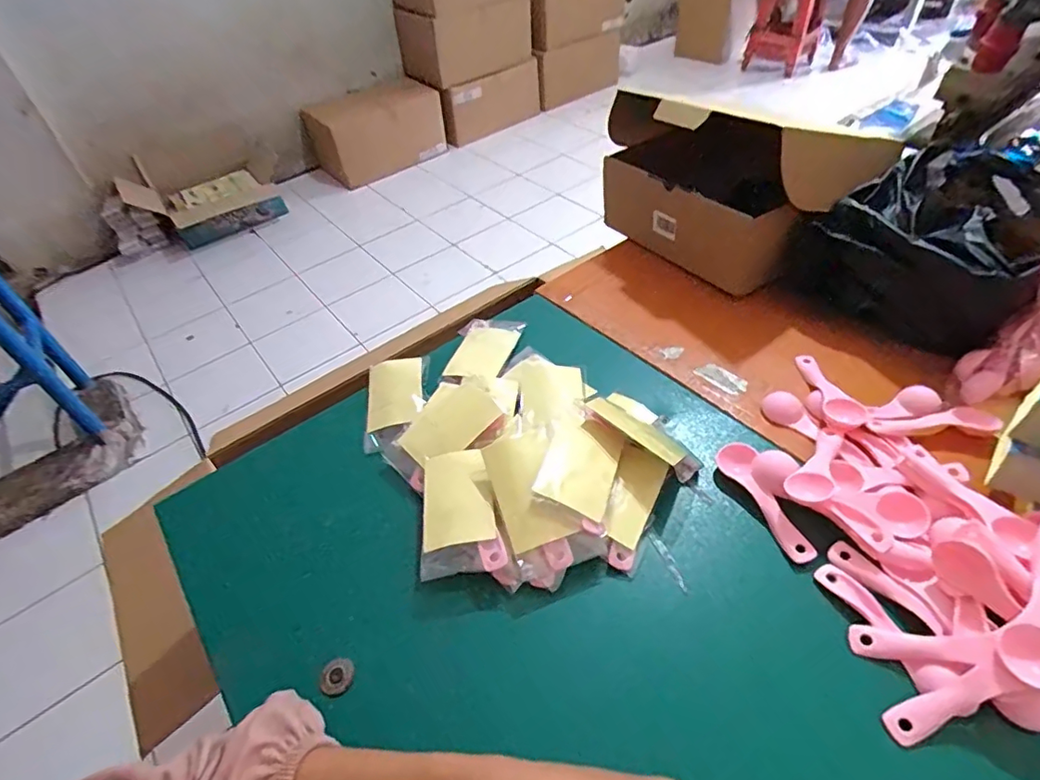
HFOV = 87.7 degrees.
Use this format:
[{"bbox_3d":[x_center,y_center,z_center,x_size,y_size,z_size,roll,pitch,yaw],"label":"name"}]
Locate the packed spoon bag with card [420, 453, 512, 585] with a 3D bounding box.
[{"bbox_3d":[-0.050,0.098,0.454,0.064,0.015,0.110,-7,44,-2],"label":"packed spoon bag with card"}]

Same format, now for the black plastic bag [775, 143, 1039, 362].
[{"bbox_3d":[0.463,-0.170,0.593,0.241,0.118,0.205,-32,52,-22],"label":"black plastic bag"}]

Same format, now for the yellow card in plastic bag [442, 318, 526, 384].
[{"bbox_3d":[-0.044,-0.047,0.618,0.071,0.012,0.123,8,42,16],"label":"yellow card in plastic bag"}]

